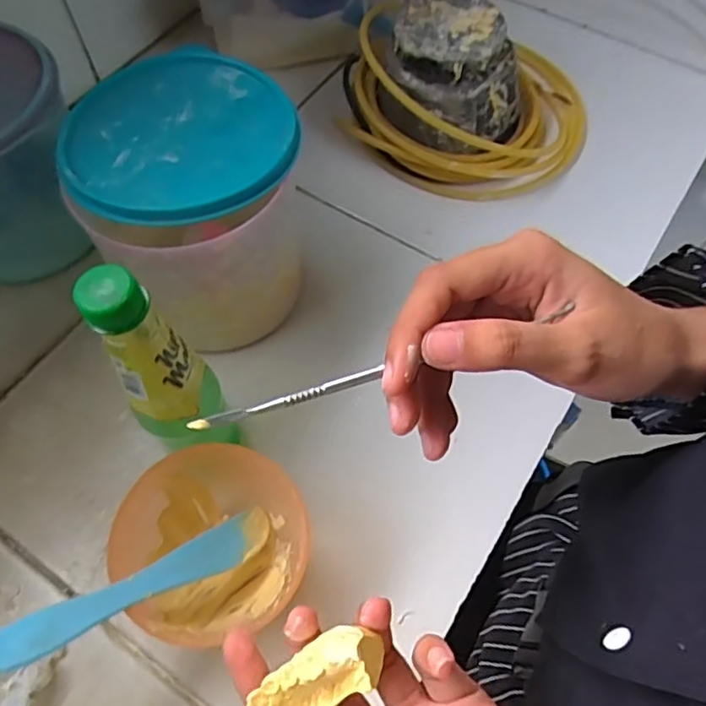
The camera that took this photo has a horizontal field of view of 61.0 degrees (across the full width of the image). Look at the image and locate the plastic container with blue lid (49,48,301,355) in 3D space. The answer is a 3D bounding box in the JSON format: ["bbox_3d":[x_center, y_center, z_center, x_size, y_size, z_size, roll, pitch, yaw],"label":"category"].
[{"bbox_3d":[-0.120,-0.117,0.475,0.155,0.143,0.185,1,62,-1],"label":"plastic container with blue lid"}]

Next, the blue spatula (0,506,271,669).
[{"bbox_3d":[-0.121,0.137,0.363,0.178,0.005,0.028,-15,58,-44],"label":"blue spatula"}]

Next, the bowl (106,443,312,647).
[{"bbox_3d":[-0.091,0.128,0.408,0.120,0.078,0.119,0,62,-1],"label":"bowl"}]

